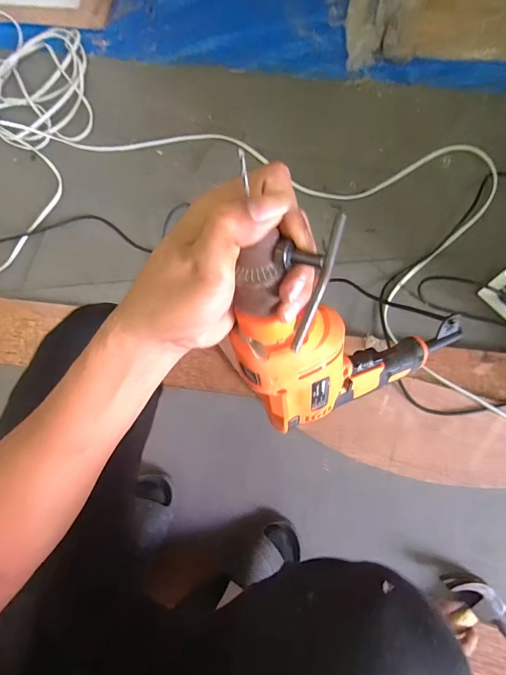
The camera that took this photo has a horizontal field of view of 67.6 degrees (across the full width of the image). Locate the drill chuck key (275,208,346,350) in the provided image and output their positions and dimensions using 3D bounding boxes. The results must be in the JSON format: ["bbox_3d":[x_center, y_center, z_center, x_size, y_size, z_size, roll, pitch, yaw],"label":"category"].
[{"bbox_3d":[0.026,-0.034,0.217,0.033,0.014,0.078,18,101,12],"label":"drill chuck key"}]

